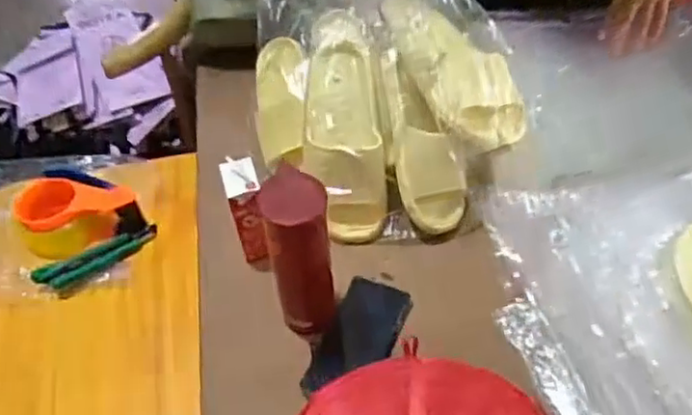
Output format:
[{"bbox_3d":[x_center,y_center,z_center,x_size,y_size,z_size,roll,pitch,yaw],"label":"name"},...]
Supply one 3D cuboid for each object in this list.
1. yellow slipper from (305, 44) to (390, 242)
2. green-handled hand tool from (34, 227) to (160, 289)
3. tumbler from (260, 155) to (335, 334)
[{"bbox_3d":[-0.005,-0.090,0.844,0.099,0.081,0.270,-6,91,-2],"label":"yellow slipper"},{"bbox_3d":[-0.325,0.065,0.869,0.158,0.027,0.032,-28,55,-18],"label":"green-handled hand tool"},{"bbox_3d":[-0.048,0.063,0.718,0.065,0.193,0.067,-8,51,-3],"label":"tumbler"}]

